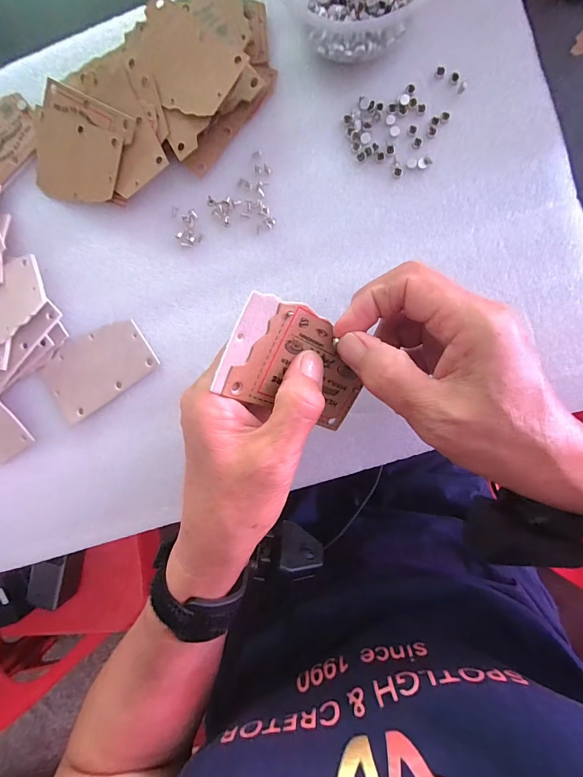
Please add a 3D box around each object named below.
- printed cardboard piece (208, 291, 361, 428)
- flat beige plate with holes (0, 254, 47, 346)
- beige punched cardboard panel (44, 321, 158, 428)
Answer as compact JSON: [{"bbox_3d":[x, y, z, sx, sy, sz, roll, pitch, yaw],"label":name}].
[{"bbox_3d":[0.006,-0.011,0.186,0.082,0.004,0.053,22,98,-32],"label":"printed cardboard piece"},{"bbox_3d":[-0.216,-0.059,0.261,0.081,0.005,0.048,-35,82,5],"label":"flat beige plate with holes"},{"bbox_3d":[-0.150,-0.017,0.272,0.086,0.005,0.052,-33,90,5],"label":"beige punched cardboard panel"}]

